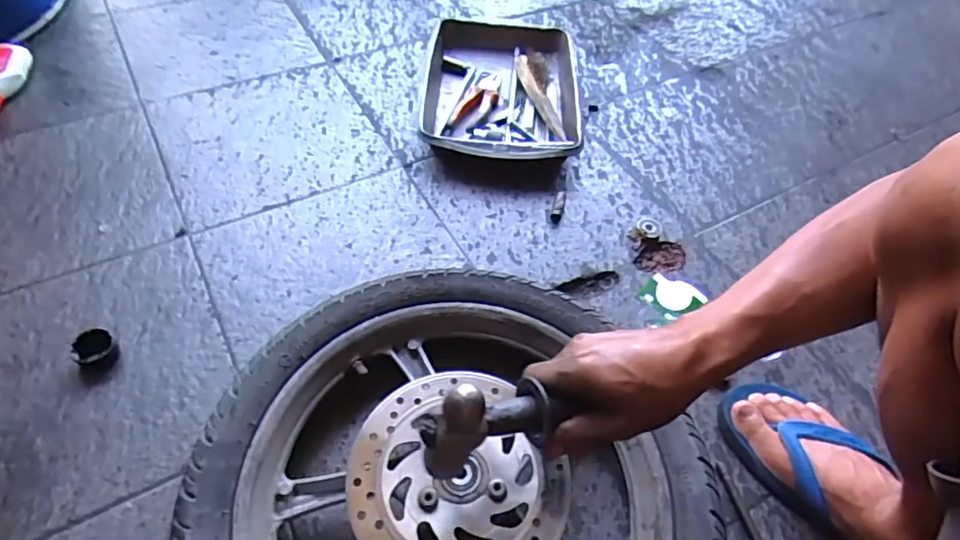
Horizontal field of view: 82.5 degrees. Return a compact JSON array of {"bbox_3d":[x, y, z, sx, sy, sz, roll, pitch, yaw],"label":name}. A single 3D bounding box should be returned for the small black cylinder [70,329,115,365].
[{"bbox_3d":[-0.407,0.083,0.577,0.034,0.025,0.037,30,56,17],"label":"small black cylinder"}]

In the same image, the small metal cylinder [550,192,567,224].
[{"bbox_3d":[0.110,-0.089,0.763,0.015,0.011,0.061,14,53,6],"label":"small metal cylinder"}]

